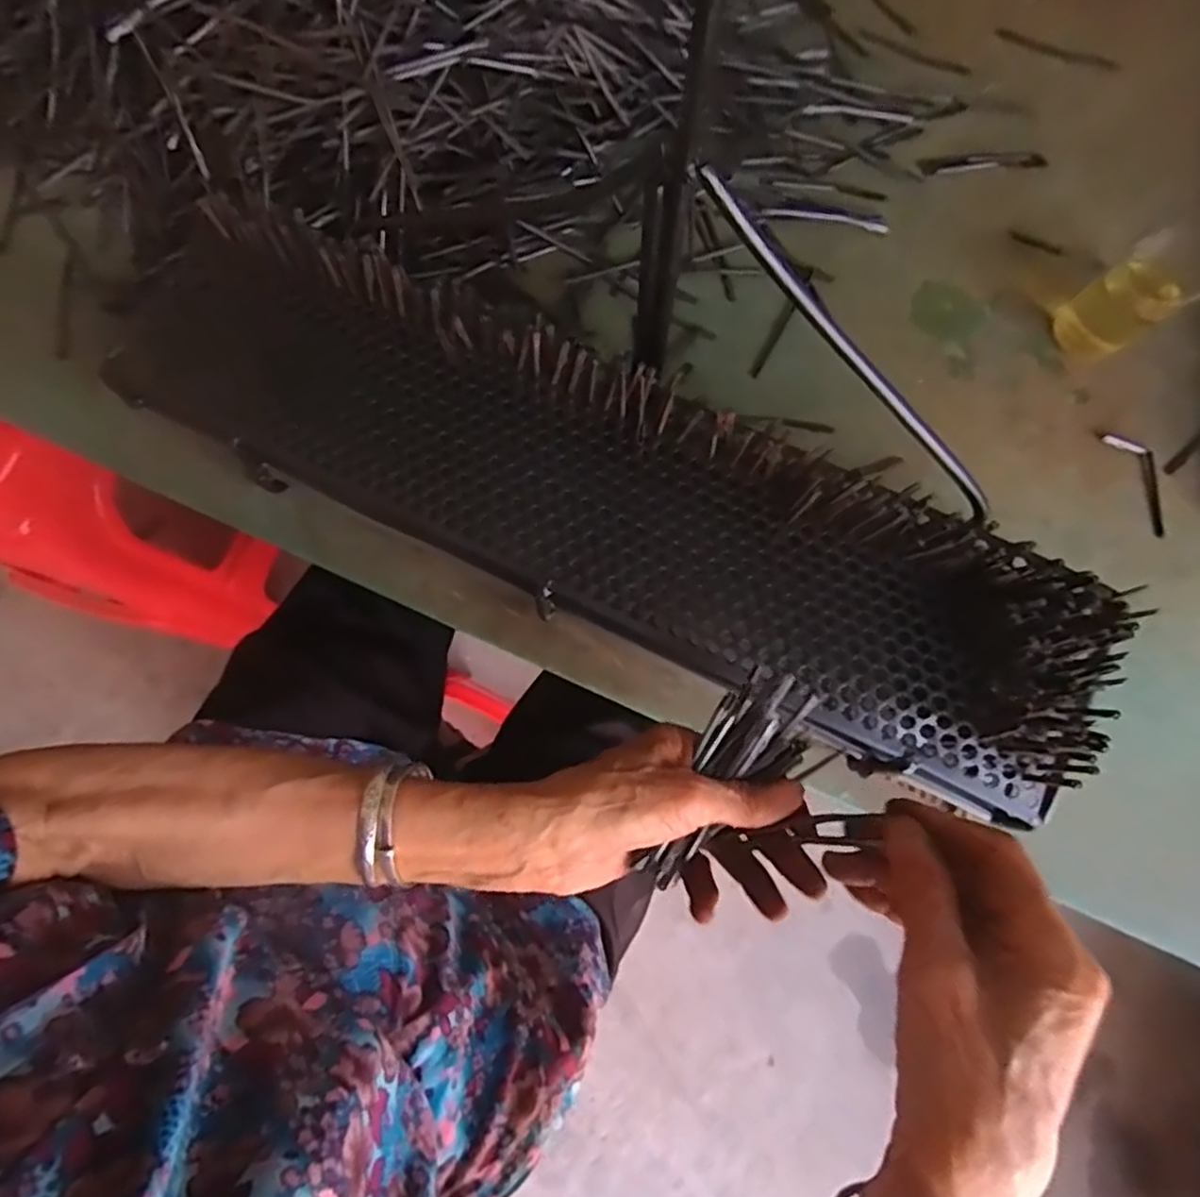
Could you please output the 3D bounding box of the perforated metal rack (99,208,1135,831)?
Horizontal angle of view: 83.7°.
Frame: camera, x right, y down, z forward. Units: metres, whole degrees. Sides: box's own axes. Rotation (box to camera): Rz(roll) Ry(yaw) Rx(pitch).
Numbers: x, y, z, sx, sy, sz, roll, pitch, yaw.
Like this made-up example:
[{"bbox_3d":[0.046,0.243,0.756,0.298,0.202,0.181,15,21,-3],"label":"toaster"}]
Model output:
[{"bbox_3d":[-0.021,-0.069,0.390,0.635,0.065,0.144,26,81,5],"label":"perforated metal rack"}]

